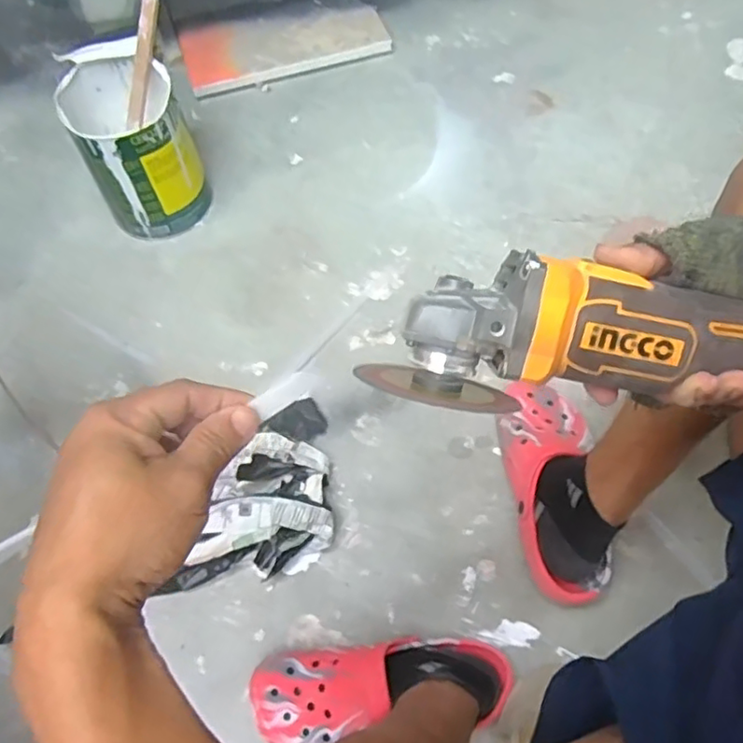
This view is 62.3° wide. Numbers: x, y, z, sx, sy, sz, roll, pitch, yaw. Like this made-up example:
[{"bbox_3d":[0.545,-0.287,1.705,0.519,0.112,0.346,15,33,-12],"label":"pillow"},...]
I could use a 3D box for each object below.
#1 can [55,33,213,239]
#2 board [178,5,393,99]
[{"bbox_3d":[-0.353,-0.341,0.933,0.154,0.209,0.190,-25,64,-11],"label":"can"},{"bbox_3d":[-0.164,-0.627,1.181,0.381,0.027,0.180,-11,62,-5],"label":"board"}]

